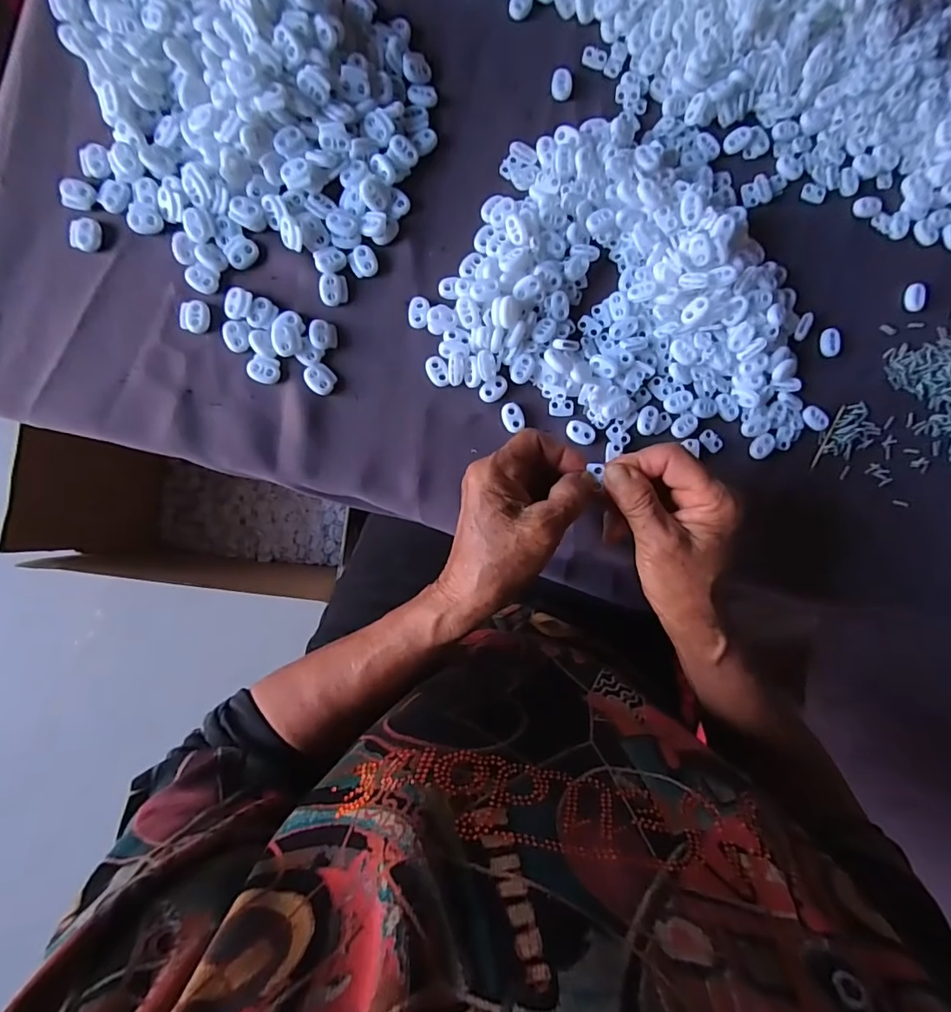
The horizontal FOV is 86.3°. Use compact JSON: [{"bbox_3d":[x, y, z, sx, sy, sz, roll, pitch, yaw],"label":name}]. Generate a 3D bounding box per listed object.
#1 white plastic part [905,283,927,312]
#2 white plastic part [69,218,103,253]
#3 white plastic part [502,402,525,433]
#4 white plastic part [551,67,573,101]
[{"bbox_3d":[0.360,-0.171,0.415,0.011,0.008,0.022,-3,89,-7],"label":"white plastic part"},{"bbox_3d":[-0.263,-0.183,0.342,0.017,0.004,0.022,7,88,-6],"label":"white plastic part"},{"bbox_3d":[0.028,-0.067,0.376,0.016,0.004,0.020,-19,91,-7],"label":"white plastic part"},{"bbox_3d":[0.066,-0.319,0.384,0.016,0.005,0.022,-1,89,-7],"label":"white plastic part"}]

